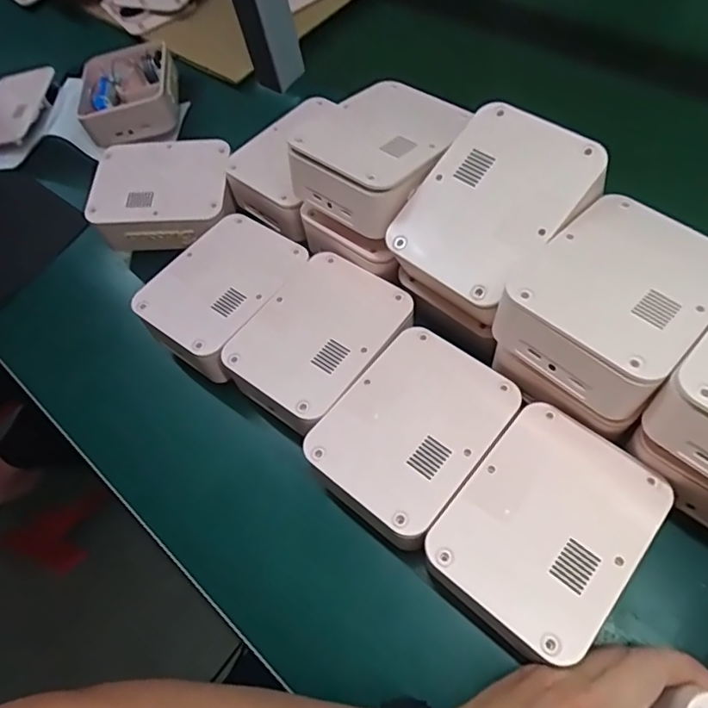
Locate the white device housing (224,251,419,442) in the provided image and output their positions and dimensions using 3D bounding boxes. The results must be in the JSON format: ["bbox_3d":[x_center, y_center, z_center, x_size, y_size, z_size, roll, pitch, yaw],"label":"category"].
[{"bbox_3d":[-0.025,-0.007,0.418,0.101,0.046,0.132,34,69,24],"label":"white device housing"}]

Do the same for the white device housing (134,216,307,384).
[{"bbox_3d":[-0.109,-0.052,0.453,0.103,0.042,0.135,28,67,22],"label":"white device housing"}]

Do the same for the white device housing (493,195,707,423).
[{"bbox_3d":[0.159,-0.035,0.325,0.096,0.039,0.124,38,67,25],"label":"white device housing"}]

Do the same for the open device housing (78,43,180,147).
[{"bbox_3d":[-0.249,-0.291,0.603,0.102,0.040,0.122,-17,60,1],"label":"open device housing"}]

